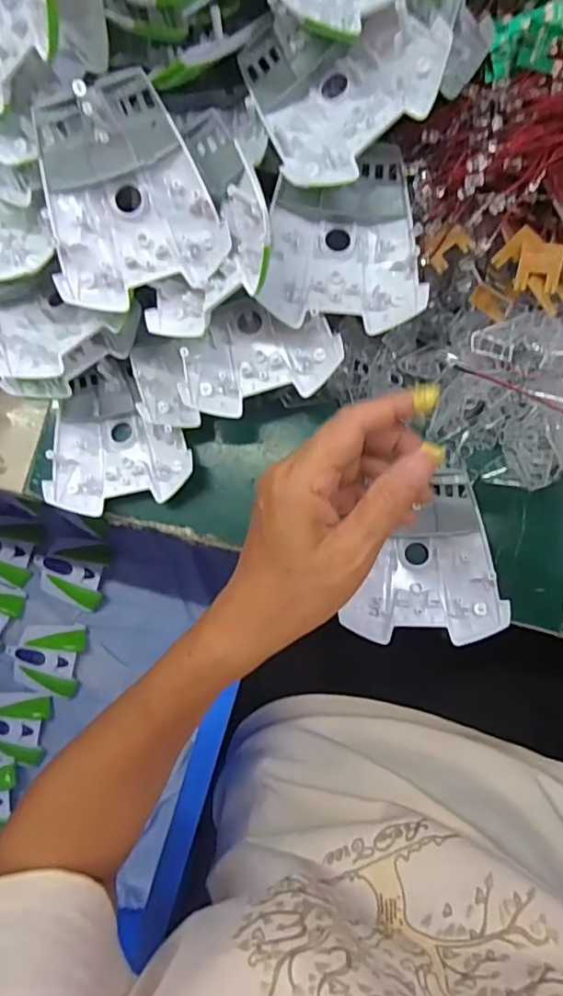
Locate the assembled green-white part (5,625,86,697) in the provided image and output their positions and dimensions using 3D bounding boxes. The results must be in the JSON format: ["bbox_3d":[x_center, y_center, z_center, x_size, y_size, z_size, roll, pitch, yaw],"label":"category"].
[{"bbox_3d":[-0.318,0.216,0.769,0.095,0.022,0.092,4,84,6],"label":"assembled green-white part"}]

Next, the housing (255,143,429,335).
[{"bbox_3d":[0.034,-0.151,0.345,0.092,0.020,0.103,-9,83,4],"label":"housing"}]

